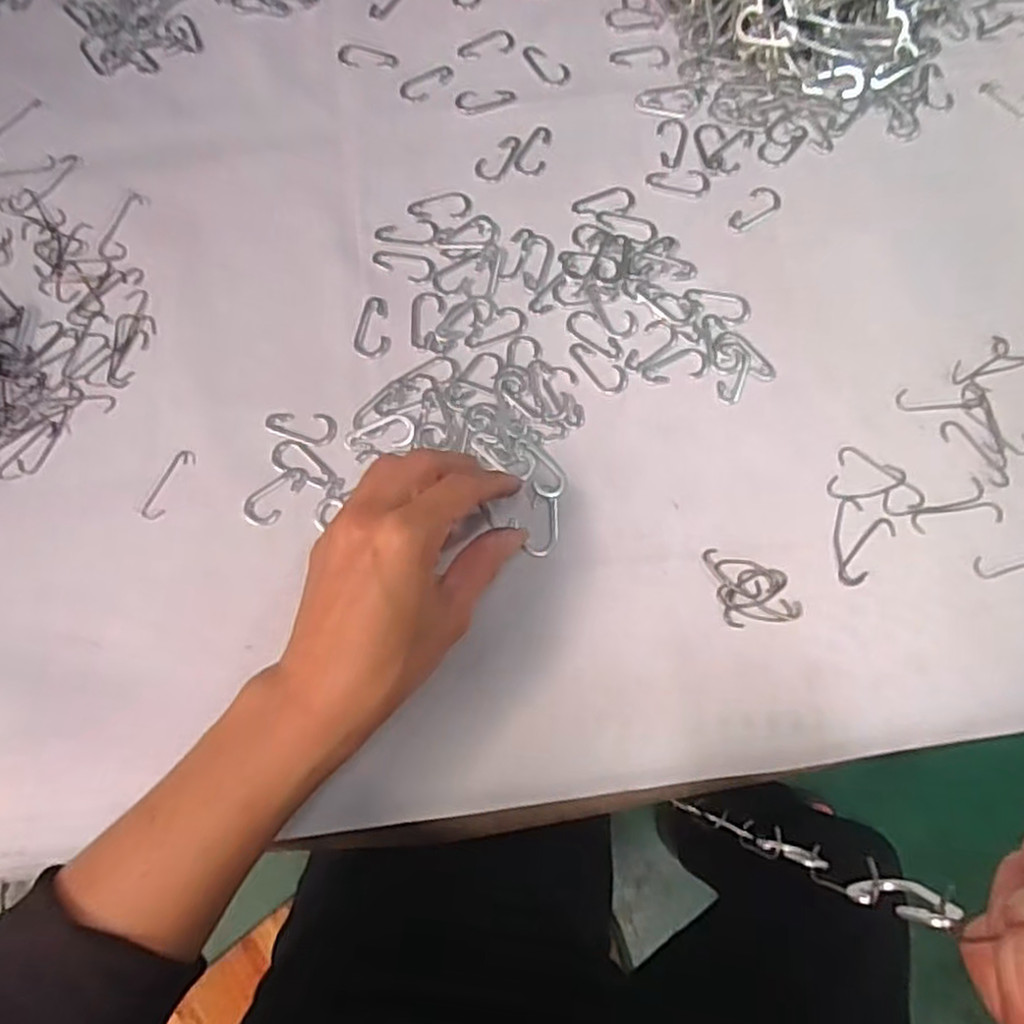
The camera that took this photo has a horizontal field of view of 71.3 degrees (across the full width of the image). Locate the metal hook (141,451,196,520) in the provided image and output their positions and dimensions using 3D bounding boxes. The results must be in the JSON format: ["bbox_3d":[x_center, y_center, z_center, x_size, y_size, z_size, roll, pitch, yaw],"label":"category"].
[{"bbox_3d":[-0.178,-0.014,0.371,0.010,0.004,0.040,25,76,8],"label":"metal hook"}]

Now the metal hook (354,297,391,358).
[{"bbox_3d":[-0.077,-0.103,0.395,0.019,0.004,0.038,1,74,1],"label":"metal hook"}]

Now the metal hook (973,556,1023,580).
[{"bbox_3d":[0.250,0.022,0.351,0.044,0.004,0.012,-16,74,-4],"label":"metal hook"}]

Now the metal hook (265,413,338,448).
[{"bbox_3d":[-0.111,-0.045,0.377,0.037,0.004,0.018,11,74,4],"label":"metal hook"}]

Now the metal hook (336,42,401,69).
[{"bbox_3d":[-0.090,-0.285,0.448,0.037,0.004,0.018,15,75,5],"label":"metal hook"}]

